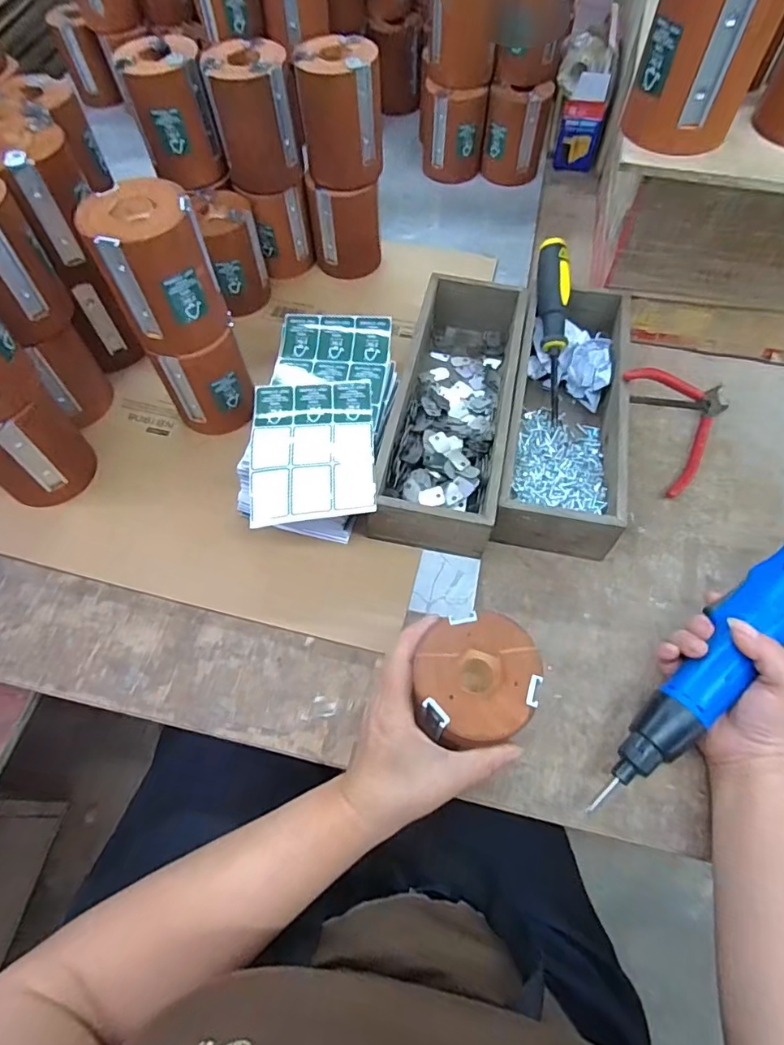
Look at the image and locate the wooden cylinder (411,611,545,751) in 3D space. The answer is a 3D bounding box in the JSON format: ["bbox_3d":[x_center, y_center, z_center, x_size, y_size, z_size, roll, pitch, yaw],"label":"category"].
[{"bbox_3d":[0.053,0.100,0.333,0.073,0.032,0.077,2,61,3],"label":"wooden cylinder"}]

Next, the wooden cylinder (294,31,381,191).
[{"bbox_3d":[-0.052,-0.403,0.522,0.078,0.102,0.076,-8,61,-3],"label":"wooden cylinder"}]

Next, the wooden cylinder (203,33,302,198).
[{"bbox_3d":[-0.133,-0.401,0.524,0.081,0.102,0.068,-17,62,-8],"label":"wooden cylinder"}]

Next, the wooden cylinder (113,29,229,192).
[{"bbox_3d":[-0.219,-0.409,0.530,0.071,0.104,0.072,-20,62,-9],"label":"wooden cylinder"}]

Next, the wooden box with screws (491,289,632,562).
[{"bbox_3d":[0.162,-0.107,0.499,0.102,0.065,0.283,9,62,7],"label":"wooden box with screws"}]

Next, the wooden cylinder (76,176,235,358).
[{"bbox_3d":[-0.180,-0.196,0.415,0.076,0.102,0.071,-20,62,-9],"label":"wooden cylinder"}]

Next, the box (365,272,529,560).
[{"bbox_3d":[0.061,-0.115,0.501,0.104,0.075,0.309,11,62,7],"label":"box"}]

